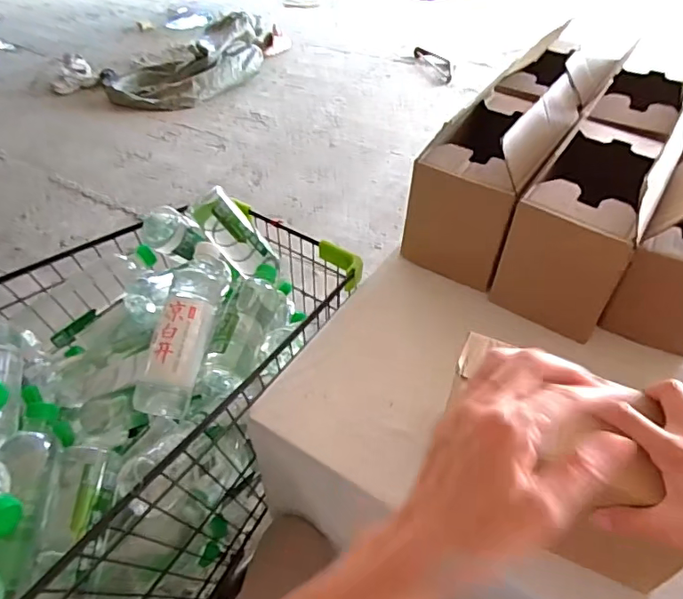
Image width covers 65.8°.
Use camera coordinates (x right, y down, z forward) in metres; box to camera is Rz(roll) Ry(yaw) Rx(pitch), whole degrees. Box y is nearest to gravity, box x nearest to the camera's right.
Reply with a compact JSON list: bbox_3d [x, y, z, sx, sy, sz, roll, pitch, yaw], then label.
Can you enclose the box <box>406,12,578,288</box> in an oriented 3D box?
[{"bbox_3d":[0.205,-0.171,0.714,0.133,0.194,0.232,26,52,26],"label":"box"}]

